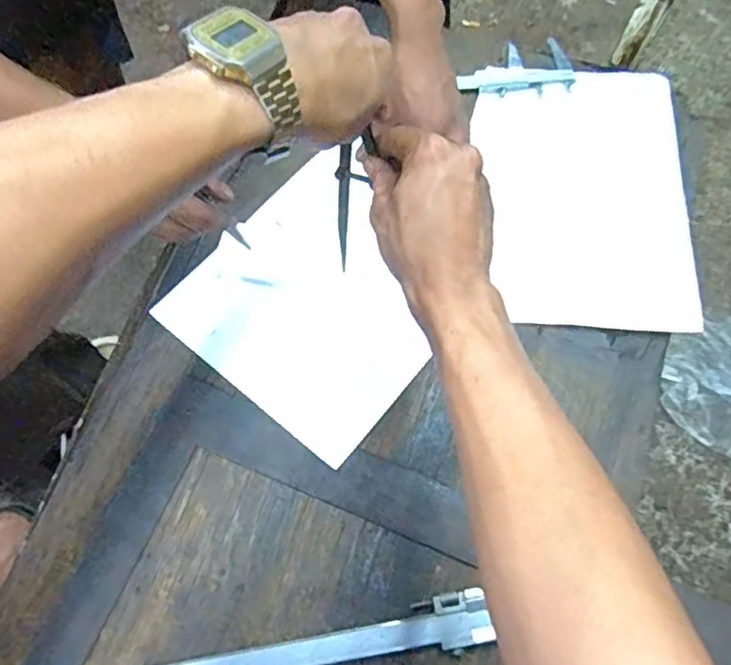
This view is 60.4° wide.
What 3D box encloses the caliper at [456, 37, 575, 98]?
[{"bbox_3d":[0.163,-0.285,0.684,0.127,0.011,0.069,-9,70,-8],"label":"caliper"}]

